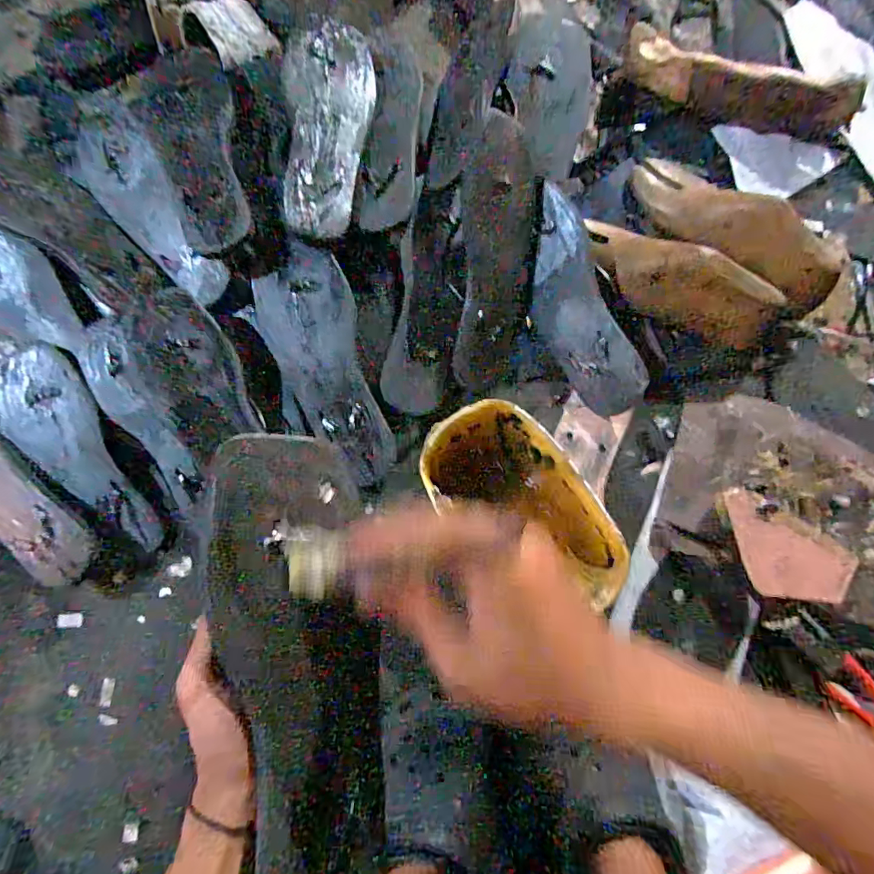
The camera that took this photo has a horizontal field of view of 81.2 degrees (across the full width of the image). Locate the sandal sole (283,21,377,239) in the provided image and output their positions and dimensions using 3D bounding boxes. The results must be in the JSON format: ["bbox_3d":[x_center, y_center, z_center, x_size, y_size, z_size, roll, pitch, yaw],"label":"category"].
[{"bbox_3d":[-0.113,-0.331,0.541,0.092,0.020,0.251,-3,81,0],"label":"sandal sole"}]

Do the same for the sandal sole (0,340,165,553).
[{"bbox_3d":[-0.384,0.006,0.539,0.086,0.037,0.250,-36,82,-5],"label":"sandal sole"}]

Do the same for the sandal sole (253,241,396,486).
[{"bbox_3d":[-0.106,-0.072,0.515,0.090,0.028,0.239,-24,81,-3],"label":"sandal sole"}]

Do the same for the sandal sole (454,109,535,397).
[{"bbox_3d":[0.060,-0.186,0.529,0.071,0.014,0.277,4,93,1],"label":"sandal sole"}]

